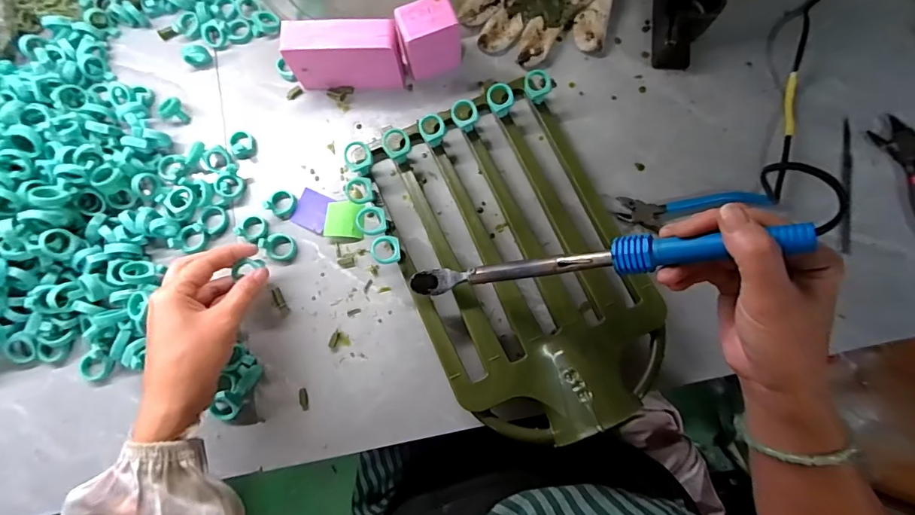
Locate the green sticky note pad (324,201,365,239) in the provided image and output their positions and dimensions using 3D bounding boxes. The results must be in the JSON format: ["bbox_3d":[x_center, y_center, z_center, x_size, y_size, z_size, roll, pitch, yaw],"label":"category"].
[{"bbox_3d":[-0.114,-0.039,0.452,0.038,0.007,0.038,2,79,-1],"label":"green sticky note pad"}]

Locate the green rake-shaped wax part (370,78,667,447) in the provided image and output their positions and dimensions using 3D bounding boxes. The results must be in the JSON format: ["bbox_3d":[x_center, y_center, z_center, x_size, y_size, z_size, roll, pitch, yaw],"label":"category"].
[{"bbox_3d":[0.054,-0.008,0.408,0.197,0.073,0.320,-19,80,-5],"label":"green rake-shaped wax part"}]

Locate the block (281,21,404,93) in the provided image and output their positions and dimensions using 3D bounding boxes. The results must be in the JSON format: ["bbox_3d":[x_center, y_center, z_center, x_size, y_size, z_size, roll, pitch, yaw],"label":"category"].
[{"bbox_3d":[-0.111,-0.199,0.444,0.107,0.070,0.034,-1,79,-2],"label":"block"}]

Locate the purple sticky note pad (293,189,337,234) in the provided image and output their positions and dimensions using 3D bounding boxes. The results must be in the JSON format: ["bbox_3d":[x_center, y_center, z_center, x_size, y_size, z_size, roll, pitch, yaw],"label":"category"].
[{"bbox_3d":[-0.146,-0.048,0.455,0.036,0.005,0.039,22,80,3],"label":"purple sticky note pad"}]

